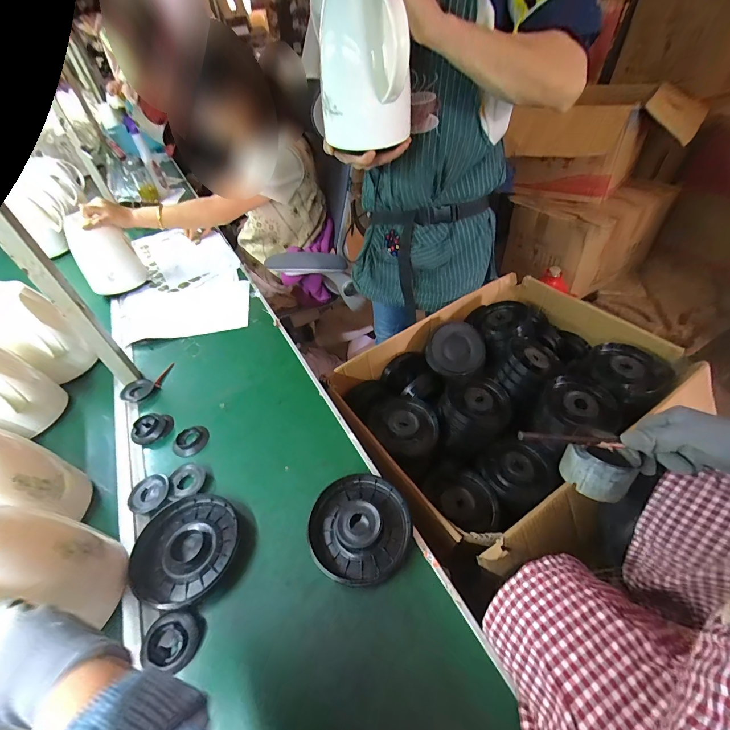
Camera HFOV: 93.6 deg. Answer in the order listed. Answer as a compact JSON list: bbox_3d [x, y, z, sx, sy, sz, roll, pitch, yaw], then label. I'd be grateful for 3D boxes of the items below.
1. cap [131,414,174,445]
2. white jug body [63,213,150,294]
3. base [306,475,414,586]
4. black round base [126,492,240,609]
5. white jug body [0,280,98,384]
[{"bbox_3d":[-0.390,0.118,0.631,0.061,0.032,0.049,-26,50,-16],"label":"cap"},{"bbox_3d":[-0.714,-0.294,0.942,0.109,0.213,0.148,25,55,27],"label":"white jug body"},{"bbox_3d":[-0.010,0.221,0.478,0.139,0.027,0.138,-3,47,4],"label":"base"},{"bbox_3d":[-0.256,0.252,0.483,0.141,0.025,0.138,-3,47,4],"label":"black round base"},{"bbox_3d":[-0.664,-0.064,0.687,0.109,0.187,0.109,20,53,23],"label":"white jug body"}]

